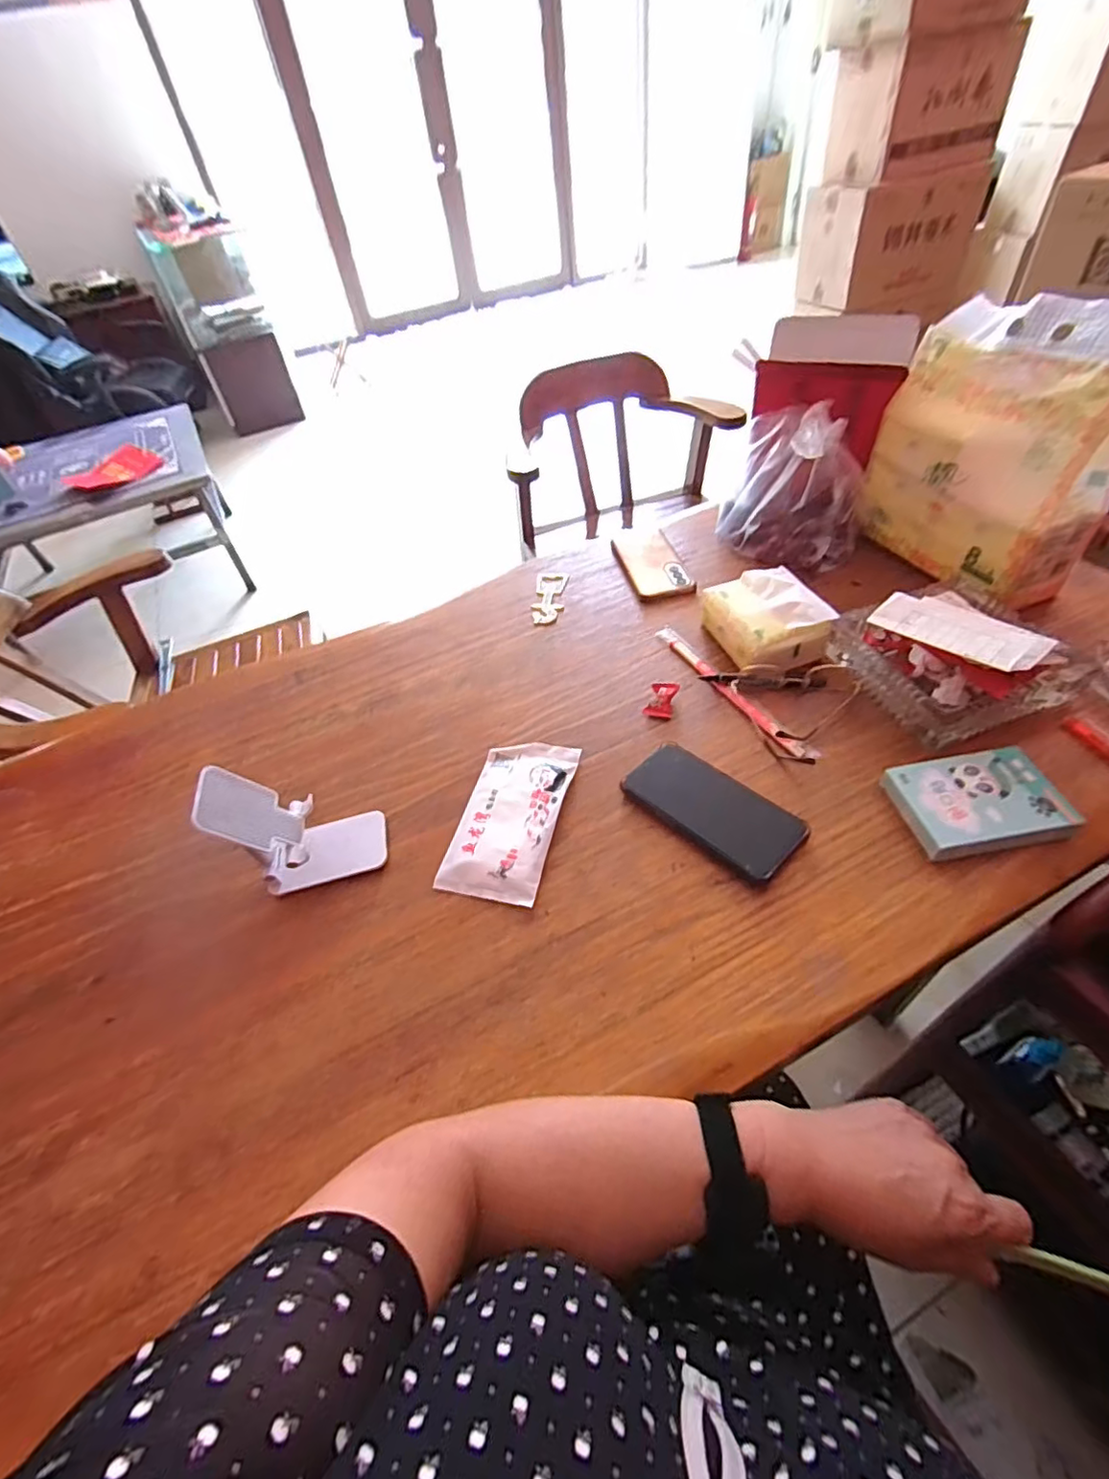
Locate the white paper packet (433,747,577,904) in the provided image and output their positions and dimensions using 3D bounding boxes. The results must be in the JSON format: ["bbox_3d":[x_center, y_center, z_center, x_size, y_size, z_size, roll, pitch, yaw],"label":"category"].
[{"bbox_3d":[-0.040,0.069,0.565,0.090,0.015,0.171,9,52,14],"label":"white paper packet"}]

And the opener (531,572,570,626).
[{"bbox_3d":[-0.006,-0.193,0.803,0.042,0.004,0.111,2,50,8],"label":"opener"}]

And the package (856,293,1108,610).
[{"bbox_3d":[0.481,-0.317,0.670,0.095,0.267,0.251,-20,51,-10],"label":"package"}]

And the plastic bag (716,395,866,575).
[{"bbox_3d":[0.316,-0.333,0.784,0.181,0.153,0.133,18,54,20],"label":"plastic bag"}]

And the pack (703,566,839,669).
[{"bbox_3d":[0.237,-0.136,0.682,0.106,0.060,0.135,-17,50,-7],"label":"pack"}]

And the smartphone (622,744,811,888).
[{"bbox_3d":[0.144,0.059,0.540,0.155,0.016,0.079,34,61,30],"label":"smartphone"}]

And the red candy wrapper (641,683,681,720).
[{"bbox_3d":[0.116,-0.043,0.644,0.029,0.014,0.042,13,53,17],"label":"red candy wrapper"}]

